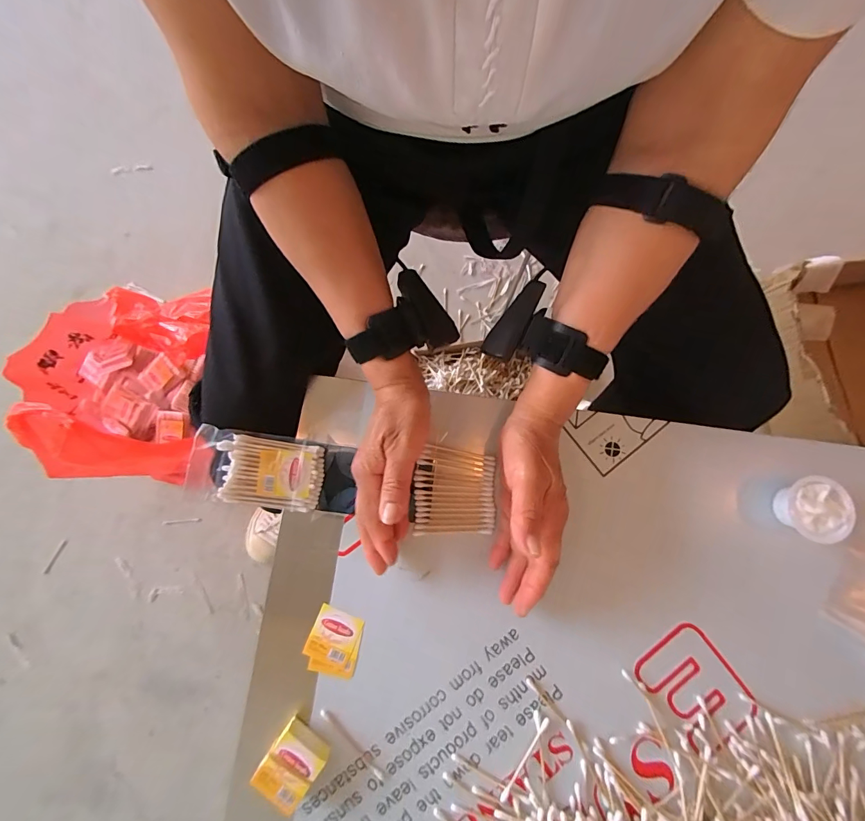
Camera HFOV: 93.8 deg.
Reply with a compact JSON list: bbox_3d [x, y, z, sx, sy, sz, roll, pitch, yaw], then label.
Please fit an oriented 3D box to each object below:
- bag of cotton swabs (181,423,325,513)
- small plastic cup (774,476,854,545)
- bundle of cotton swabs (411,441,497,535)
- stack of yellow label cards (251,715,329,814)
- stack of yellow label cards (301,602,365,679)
[{"bbox_3d":[-0.154,0.053,0.355,0.110,0.012,0.061,11,82,-8],"label":"bag of cotton swabs"},{"bbox_3d":[0.329,0.085,0.353,0.050,0.031,0.053,0,80,1],"label":"small plastic cup"},{"bbox_3d":[0.020,0.073,0.371,0.071,0.004,0.077,2,80,2],"label":"bundle of cotton swabs"},{"bbox_3d":[-0.111,0.280,0.324,0.040,0.027,0.051,34,82,7],"label":"stack of yellow label cards"},{"bbox_3d":[-0.085,0.200,0.349,0.044,0.004,0.052,14,80,4],"label":"stack of yellow label cards"}]

